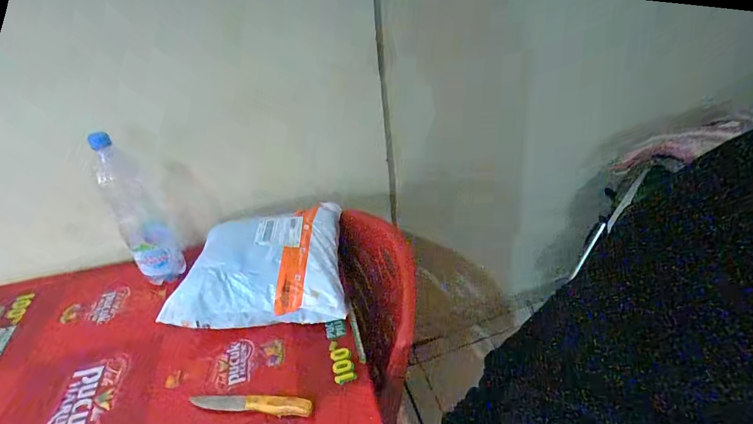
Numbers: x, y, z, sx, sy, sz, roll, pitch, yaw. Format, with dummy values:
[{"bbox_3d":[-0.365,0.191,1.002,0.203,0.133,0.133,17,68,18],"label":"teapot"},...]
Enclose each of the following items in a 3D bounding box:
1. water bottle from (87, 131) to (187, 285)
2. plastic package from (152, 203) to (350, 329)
[{"bbox_3d":[-0.466,-0.003,0.762,0.083,0.307,0.090,-28,42,-27],"label":"water bottle"},{"bbox_3d":[-0.220,0.100,0.788,0.297,0.130,0.256,-6,37,0],"label":"plastic package"}]

